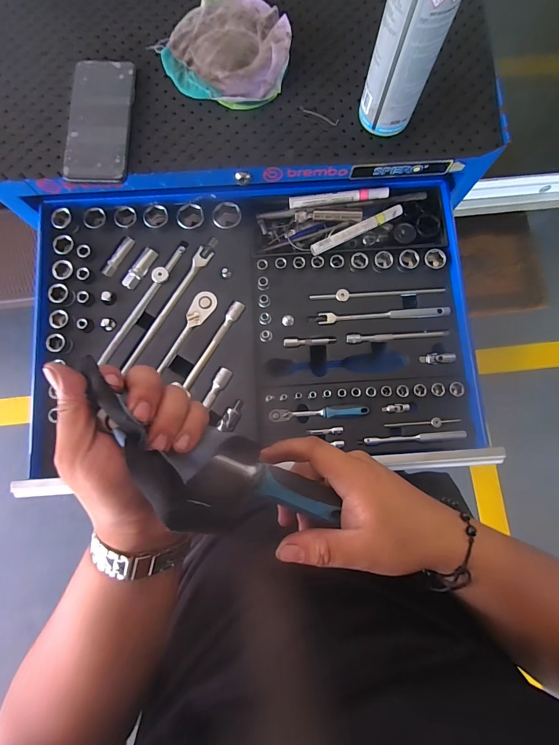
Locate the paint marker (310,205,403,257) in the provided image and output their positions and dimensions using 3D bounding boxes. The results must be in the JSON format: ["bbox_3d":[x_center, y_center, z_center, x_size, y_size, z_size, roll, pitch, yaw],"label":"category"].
[{"bbox_3d":[0.109,-0.203,0.473,0.143,0.019,0.019,-27,82,-4],"label":"paint marker"}]

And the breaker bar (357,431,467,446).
[{"bbox_3d":[0.177,0.088,0.440,0.141,0.010,0.011,-4,81,-1],"label":"breaker bar"}]

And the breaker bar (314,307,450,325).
[{"bbox_3d":[0.146,-0.081,0.466,0.185,0.009,0.016,-2,81,-1],"label":"breaker bar"}]

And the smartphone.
[{"bbox_3d":[-0.220,-0.311,0.408,0.074,0.011,0.159,0,81,-1],"label":"smartphone"}]

